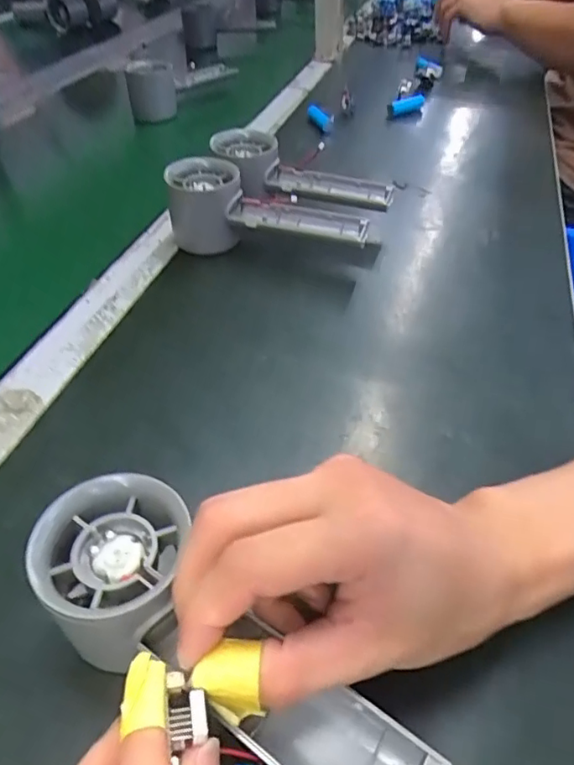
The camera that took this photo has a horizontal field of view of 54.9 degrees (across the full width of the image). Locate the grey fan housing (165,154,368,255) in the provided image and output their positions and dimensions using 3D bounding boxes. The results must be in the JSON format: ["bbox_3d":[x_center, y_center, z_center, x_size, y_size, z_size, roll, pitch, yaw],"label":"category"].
[{"bbox_3d":[-0.015,-0.133,0.434,0.154,0.058,0.052,5,45,4],"label":"grey fan housing"}]

